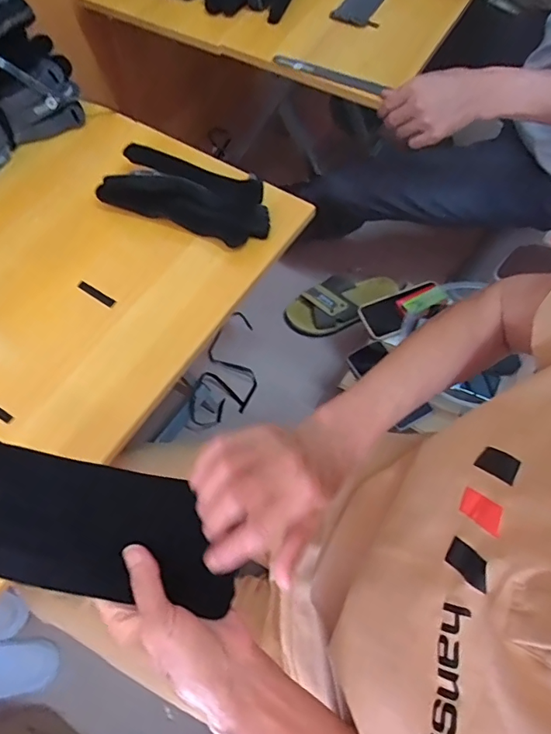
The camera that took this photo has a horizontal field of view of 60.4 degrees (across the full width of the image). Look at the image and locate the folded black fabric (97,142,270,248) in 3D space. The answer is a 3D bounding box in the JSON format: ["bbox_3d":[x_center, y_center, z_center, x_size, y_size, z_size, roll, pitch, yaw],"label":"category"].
[{"bbox_3d":[-0.106,-0.207,0.571,0.206,0.056,0.076,20,66,10],"label":"folded black fabric"}]

